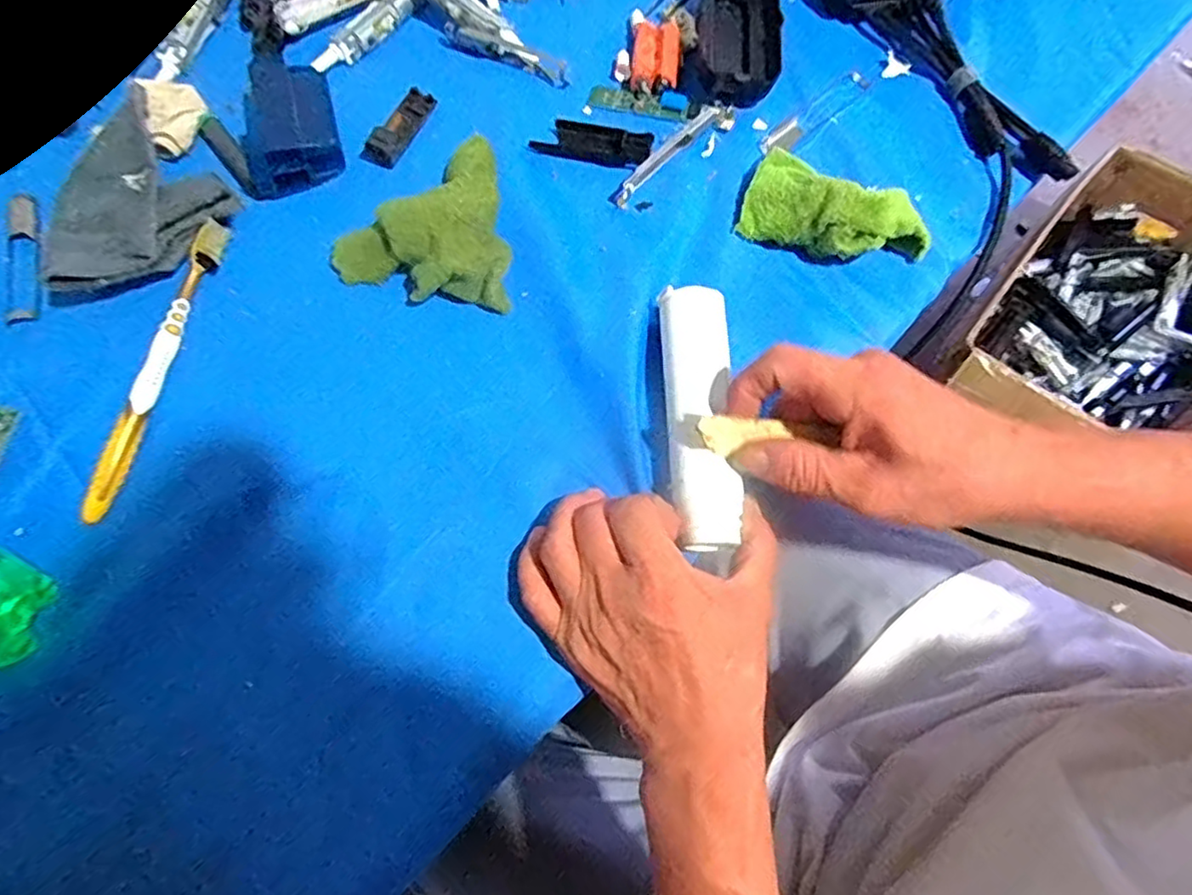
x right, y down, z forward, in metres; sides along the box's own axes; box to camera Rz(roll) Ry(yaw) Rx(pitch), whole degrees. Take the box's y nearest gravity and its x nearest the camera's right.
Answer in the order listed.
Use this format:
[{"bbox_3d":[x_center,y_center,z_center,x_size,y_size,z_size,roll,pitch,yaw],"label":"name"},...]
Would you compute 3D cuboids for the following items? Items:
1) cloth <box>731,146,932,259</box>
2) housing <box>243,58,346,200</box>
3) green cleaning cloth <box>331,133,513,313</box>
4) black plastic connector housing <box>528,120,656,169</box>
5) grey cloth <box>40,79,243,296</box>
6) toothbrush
[{"bbox_3d":[0.138,-0.135,0.364,0.105,0.037,0.055,33,76,10],"label":"cloth"},{"bbox_3d":[-0.194,-0.204,0.394,0.056,0.028,0.088,-17,73,-5],"label":"housing"},{"bbox_3d":[-0.105,-0.131,0.365,0.099,0.042,0.106,-9,73,-2],"label":"green cleaning cloth"},{"bbox_3d":[-0.002,-0.193,0.400,0.072,0.009,0.027,16,74,6],"label":"black plastic connector housing"},{"bbox_3d":[-0.285,-0.145,0.378,0.108,0.029,0.108,42,78,12],"label":"grey cloth"},{"bbox_3d":[-0.248,-0.047,0.357,0.014,0.015,0.180,13,73,5],"label":"toothbrush"}]

